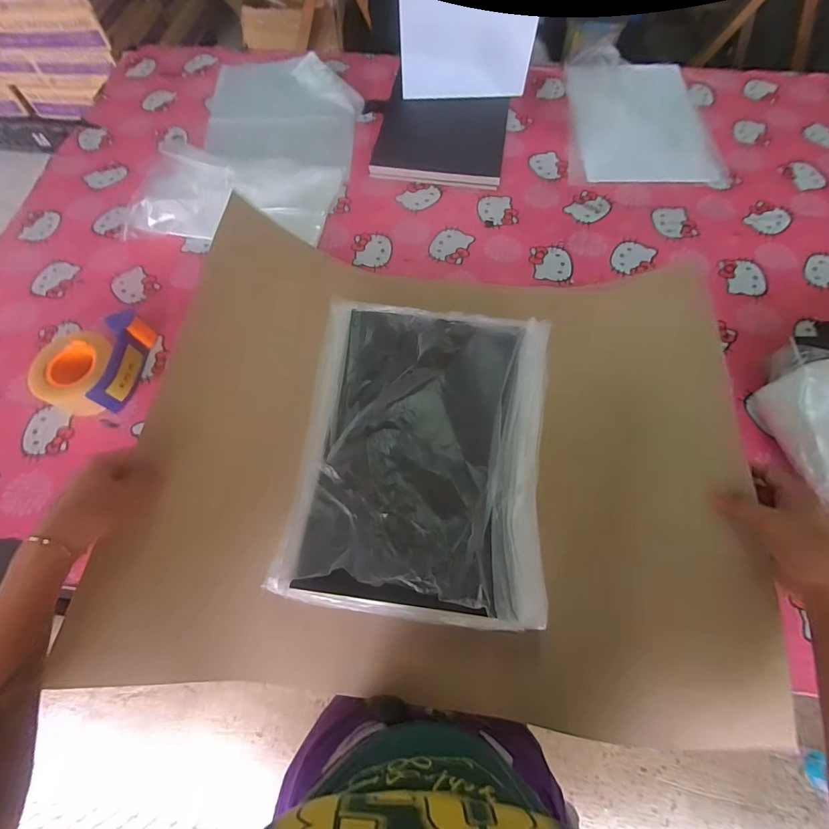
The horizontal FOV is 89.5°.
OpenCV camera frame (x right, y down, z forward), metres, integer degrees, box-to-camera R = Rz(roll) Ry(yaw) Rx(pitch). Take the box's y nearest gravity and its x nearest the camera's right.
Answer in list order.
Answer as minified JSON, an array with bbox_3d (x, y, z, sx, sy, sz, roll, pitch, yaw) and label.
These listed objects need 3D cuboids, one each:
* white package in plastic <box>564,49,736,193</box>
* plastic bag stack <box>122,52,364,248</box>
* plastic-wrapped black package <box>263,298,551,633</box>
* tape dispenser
[{"bbox_3d":[0.465,-0.623,0.853,0.281,0.067,0.361,3,65,3],"label":"white package in plastic"},{"bbox_3d":[-0.313,-0.571,0.858,0.369,0.055,0.543,2,64,2],"label":"plastic bag stack"},{"bbox_3d":[0.011,0.031,0.517,0.300,0.050,0.396,6,66,4],"label":"plastic-wrapped black package"},{"bbox_3d":[-0.478,-0.078,0.622,0.125,0.064,0.152,5,65,4],"label":"tape dispenser"}]

